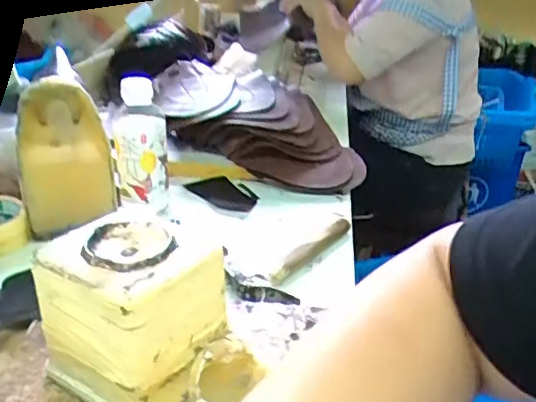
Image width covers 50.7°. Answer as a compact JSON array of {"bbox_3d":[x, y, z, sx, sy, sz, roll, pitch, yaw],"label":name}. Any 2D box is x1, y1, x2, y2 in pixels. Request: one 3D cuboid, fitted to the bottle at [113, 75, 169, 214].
[{"bbox_3d":[-0.180,-0.075,0.795,0.076,0.179,0.061,3,26,3],"label":"bottle"}]

